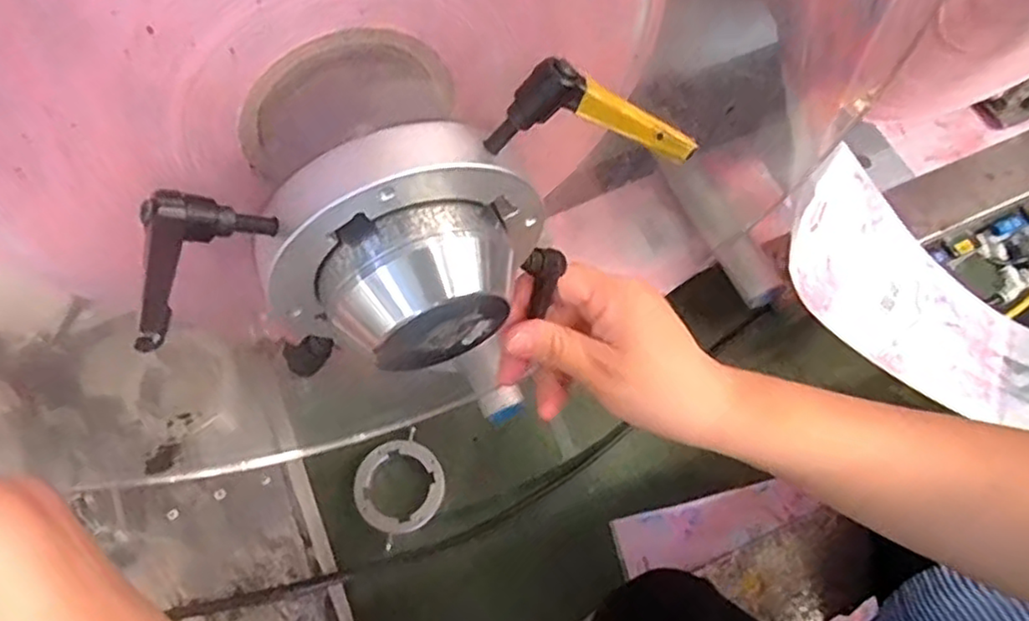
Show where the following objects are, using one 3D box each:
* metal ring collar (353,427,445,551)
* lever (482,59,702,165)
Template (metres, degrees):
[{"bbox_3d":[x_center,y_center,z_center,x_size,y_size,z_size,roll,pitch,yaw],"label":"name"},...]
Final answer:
[{"bbox_3d":[-0.136,0.208,0.796,0.103,0.010,0.105,-31,70,-10],"label":"metal ring collar"},{"bbox_3d":[0.025,-0.064,0.214,0.066,0.027,0.014,4,67,4],"label":"lever"}]

